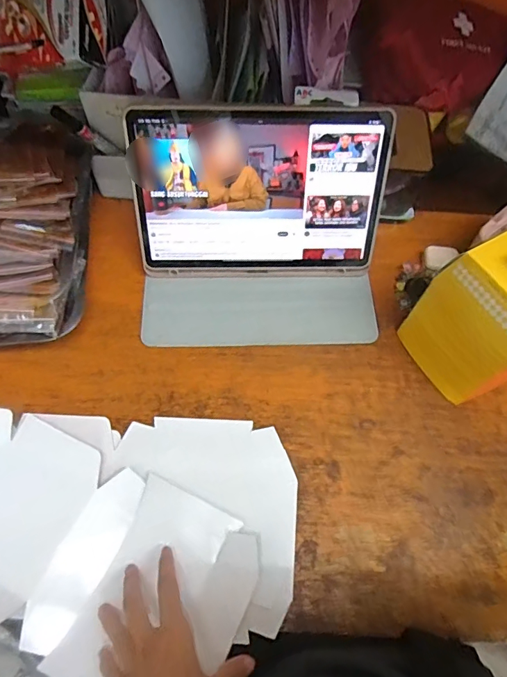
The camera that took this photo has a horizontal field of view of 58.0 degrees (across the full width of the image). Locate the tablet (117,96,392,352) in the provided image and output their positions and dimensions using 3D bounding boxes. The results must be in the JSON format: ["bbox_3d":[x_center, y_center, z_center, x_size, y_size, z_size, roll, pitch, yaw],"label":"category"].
[{"bbox_3d":[0.010,-0.115,0.505,0.279,0.182,0.177,0,63,-4],"label":"tablet"}]

